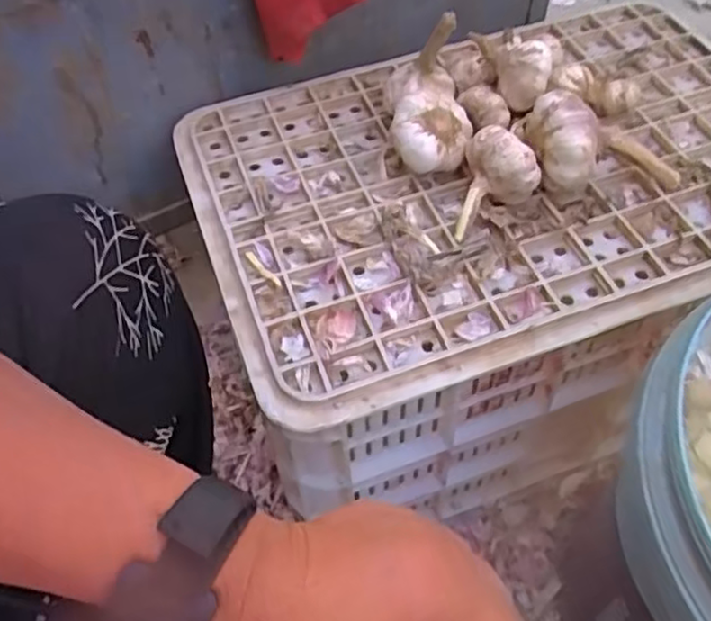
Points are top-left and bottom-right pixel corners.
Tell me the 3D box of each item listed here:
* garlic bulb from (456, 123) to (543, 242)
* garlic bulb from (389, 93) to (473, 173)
[{"bbox_3d":[0.108,-0.093,0.508,0.055,0.058,0.069,7,55,8],"label":"garlic bulb"},{"bbox_3d":[0.060,-0.136,0.544,0.059,0.054,0.047,7,55,7],"label":"garlic bulb"}]

